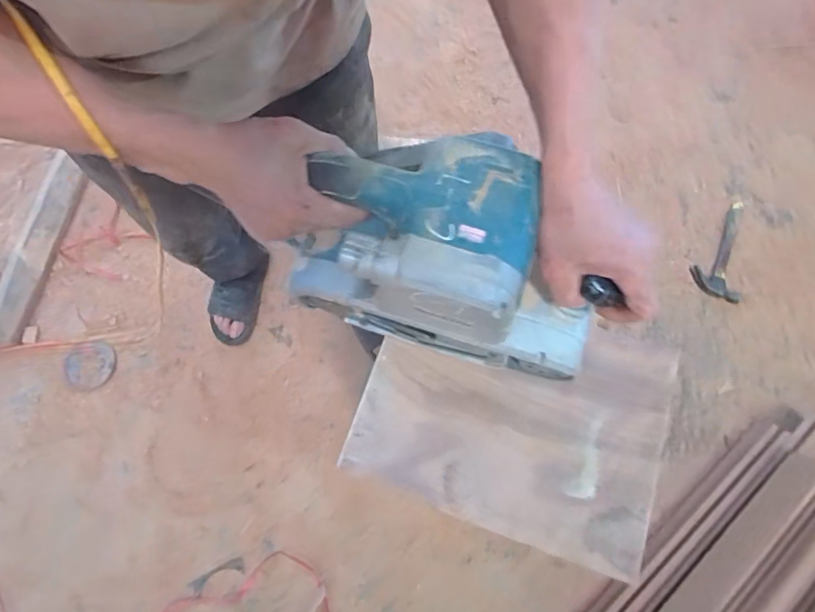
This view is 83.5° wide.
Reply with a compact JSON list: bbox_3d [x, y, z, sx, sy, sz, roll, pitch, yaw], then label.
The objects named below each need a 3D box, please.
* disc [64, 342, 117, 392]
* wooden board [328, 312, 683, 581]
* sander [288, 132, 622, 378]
[{"bbox_3d":[-0.761,0.143,1.092,0.109,0.006,0.111,-17,73,-7],"label":"disc"},{"bbox_3d":[0.107,0.102,0.466,0.292,0.021,0.233,19,72,4],"label":"wooden board"},{"bbox_3d":[0.037,-0.045,0.414,0.261,0.166,0.142,16,69,7],"label":"sander"}]

